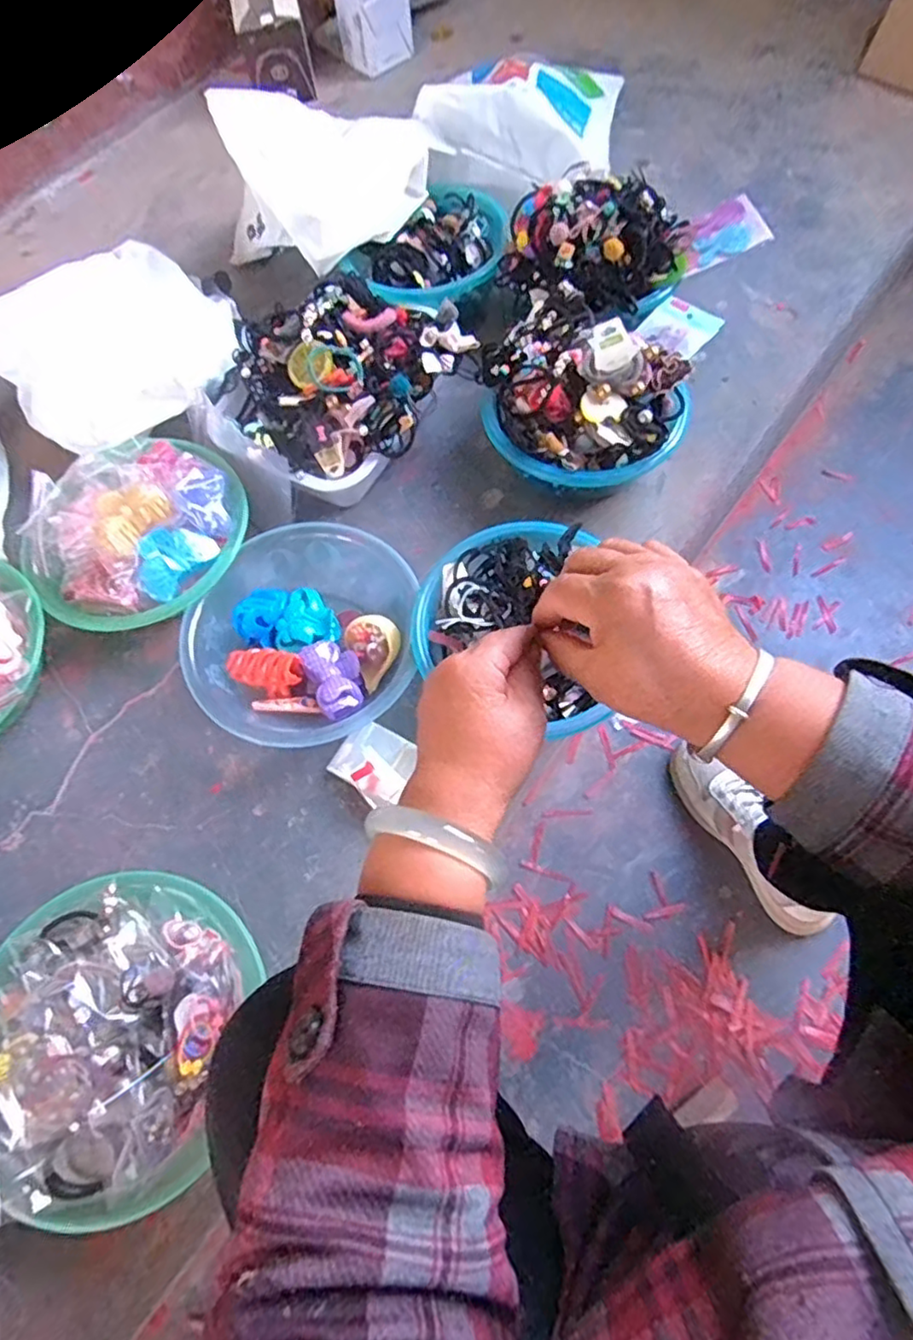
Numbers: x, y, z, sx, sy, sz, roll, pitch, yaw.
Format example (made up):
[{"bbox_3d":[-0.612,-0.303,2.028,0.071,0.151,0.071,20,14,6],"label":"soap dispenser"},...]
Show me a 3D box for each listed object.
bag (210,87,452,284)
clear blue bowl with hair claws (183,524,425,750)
[{"bbox_3d":[-0.142,-0.658,0.817,0.193,0.117,0.241,34,73,17],"label":"bag"},{"bbox_3d":[-0.150,-0.031,0.669,0.221,0.070,0.227,-1,68,2],"label":"clear blue bowl with hair claws"}]

